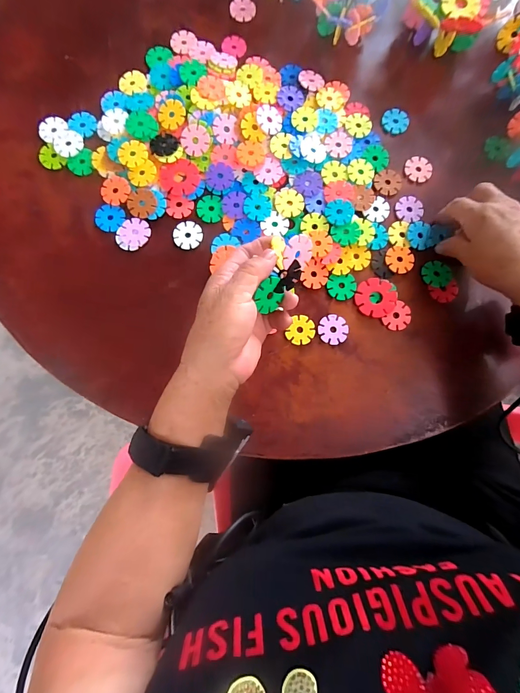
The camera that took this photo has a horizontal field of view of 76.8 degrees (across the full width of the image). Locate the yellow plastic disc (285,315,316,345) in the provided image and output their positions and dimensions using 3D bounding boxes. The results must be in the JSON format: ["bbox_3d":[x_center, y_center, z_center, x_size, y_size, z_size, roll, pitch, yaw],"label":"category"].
[{"bbox_3d":[0.044,-0.017,0.349,0.027,0.004,0.031,31,82,2],"label":"yellow plastic disc"}]

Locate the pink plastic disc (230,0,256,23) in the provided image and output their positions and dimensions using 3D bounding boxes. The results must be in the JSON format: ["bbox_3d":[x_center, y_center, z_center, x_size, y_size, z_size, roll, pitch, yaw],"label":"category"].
[{"bbox_3d":[-0.021,-0.424,0.412,0.032,0.004,0.035,0,82,-3],"label":"pink plastic disc"}]

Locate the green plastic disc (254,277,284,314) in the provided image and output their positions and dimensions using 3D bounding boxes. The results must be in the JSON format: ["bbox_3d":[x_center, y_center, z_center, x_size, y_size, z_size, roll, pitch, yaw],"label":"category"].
[{"bbox_3d":[0.009,-0.042,0.277,0.025,0.029,0.004,-36,45,-17],"label":"green plastic disc"}]

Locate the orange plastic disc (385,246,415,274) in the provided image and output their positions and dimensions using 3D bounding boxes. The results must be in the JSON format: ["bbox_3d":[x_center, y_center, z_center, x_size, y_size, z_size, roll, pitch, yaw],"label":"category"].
[{"bbox_3d":[0.156,-0.098,0.365,0.030,0.004,0.034,28,81,1],"label":"orange plastic disc"}]

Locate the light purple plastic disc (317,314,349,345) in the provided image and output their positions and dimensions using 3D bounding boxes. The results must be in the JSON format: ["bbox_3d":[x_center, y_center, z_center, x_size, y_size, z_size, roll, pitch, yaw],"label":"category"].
[{"bbox_3d":[0.079,-0.018,0.350,0.030,0.004,0.031,0,82,-3],"label":"light purple plastic disc"}]

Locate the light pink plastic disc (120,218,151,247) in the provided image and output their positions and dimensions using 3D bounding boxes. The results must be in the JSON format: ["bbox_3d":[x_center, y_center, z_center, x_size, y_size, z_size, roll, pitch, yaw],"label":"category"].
[{"bbox_3d":[-0.137,-0.126,0.360,0.030,0.004,0.030,0,82,-3],"label":"light pink plastic disc"}]

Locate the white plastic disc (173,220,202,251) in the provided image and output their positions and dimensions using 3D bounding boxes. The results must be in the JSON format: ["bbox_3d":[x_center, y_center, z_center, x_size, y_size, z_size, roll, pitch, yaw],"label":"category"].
[{"bbox_3d":[-0.079,-0.123,0.361,0.031,0.004,0.032,0,82,-3],"label":"white plastic disc"}]

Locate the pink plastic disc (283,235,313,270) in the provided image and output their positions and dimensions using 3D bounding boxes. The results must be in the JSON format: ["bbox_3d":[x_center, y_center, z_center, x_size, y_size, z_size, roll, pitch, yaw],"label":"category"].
[{"bbox_3d":[0.033,-0.079,0.274,0.028,0.005,0.025,-13,121,-22],"label":"pink plastic disc"}]

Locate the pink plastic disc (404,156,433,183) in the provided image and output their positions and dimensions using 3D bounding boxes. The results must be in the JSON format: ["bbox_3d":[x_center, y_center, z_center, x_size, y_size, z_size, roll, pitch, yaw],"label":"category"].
[{"bbox_3d":[0.187,-0.210,0.386,0.030,0.004,0.031,0,82,-3],"label":"pink plastic disc"}]

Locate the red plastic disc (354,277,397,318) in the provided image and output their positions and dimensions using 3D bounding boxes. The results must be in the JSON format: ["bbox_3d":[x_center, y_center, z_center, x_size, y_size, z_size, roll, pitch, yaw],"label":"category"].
[{"bbox_3d":[0.126,-0.053,0.356,0.045,0.004,0.041,0,82,-3],"label":"red plastic disc"}]

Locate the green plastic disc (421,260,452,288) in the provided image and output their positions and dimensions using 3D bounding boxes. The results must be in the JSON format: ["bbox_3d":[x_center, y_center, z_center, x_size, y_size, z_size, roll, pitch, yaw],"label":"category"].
[{"bbox_3d":[0.197,-0.082,0.365,0.030,0.006,0.031,0,82,-3],"label":"green plastic disc"}]

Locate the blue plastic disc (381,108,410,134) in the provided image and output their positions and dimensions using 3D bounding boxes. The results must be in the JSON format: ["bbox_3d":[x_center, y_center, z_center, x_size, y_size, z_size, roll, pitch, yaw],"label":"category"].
[{"bbox_3d":[0.164,-0.272,0.397,0.031,0.005,0.034,0,82,-3],"label":"blue plastic disc"}]

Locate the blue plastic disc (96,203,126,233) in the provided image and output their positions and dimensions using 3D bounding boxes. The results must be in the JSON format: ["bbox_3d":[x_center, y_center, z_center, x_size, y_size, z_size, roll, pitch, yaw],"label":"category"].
[{"bbox_3d":[-0.166,-0.142,0.364,0.032,0.004,0.030,0,82,-3],"label":"blue plastic disc"}]

